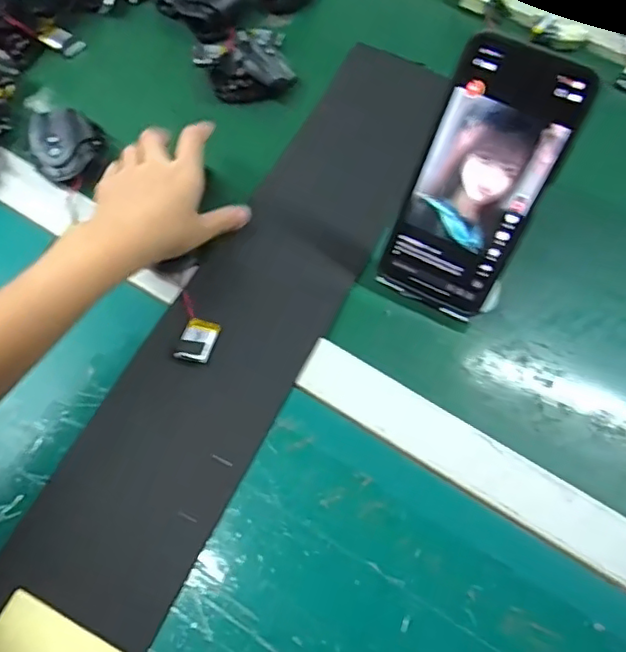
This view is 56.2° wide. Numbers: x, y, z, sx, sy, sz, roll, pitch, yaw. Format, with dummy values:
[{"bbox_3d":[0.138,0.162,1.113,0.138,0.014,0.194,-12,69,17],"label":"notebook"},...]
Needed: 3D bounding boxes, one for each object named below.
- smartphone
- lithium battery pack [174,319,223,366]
[{"bbox_3d":[0.107,-0.091,0.386,0.081,0.173,0.005,27,35,11],"label":"smartphone"},{"bbox_3d":[-0.080,0.010,0.410,0.024,0.004,0.032,17,65,7],"label":"lithium battery pack"}]

